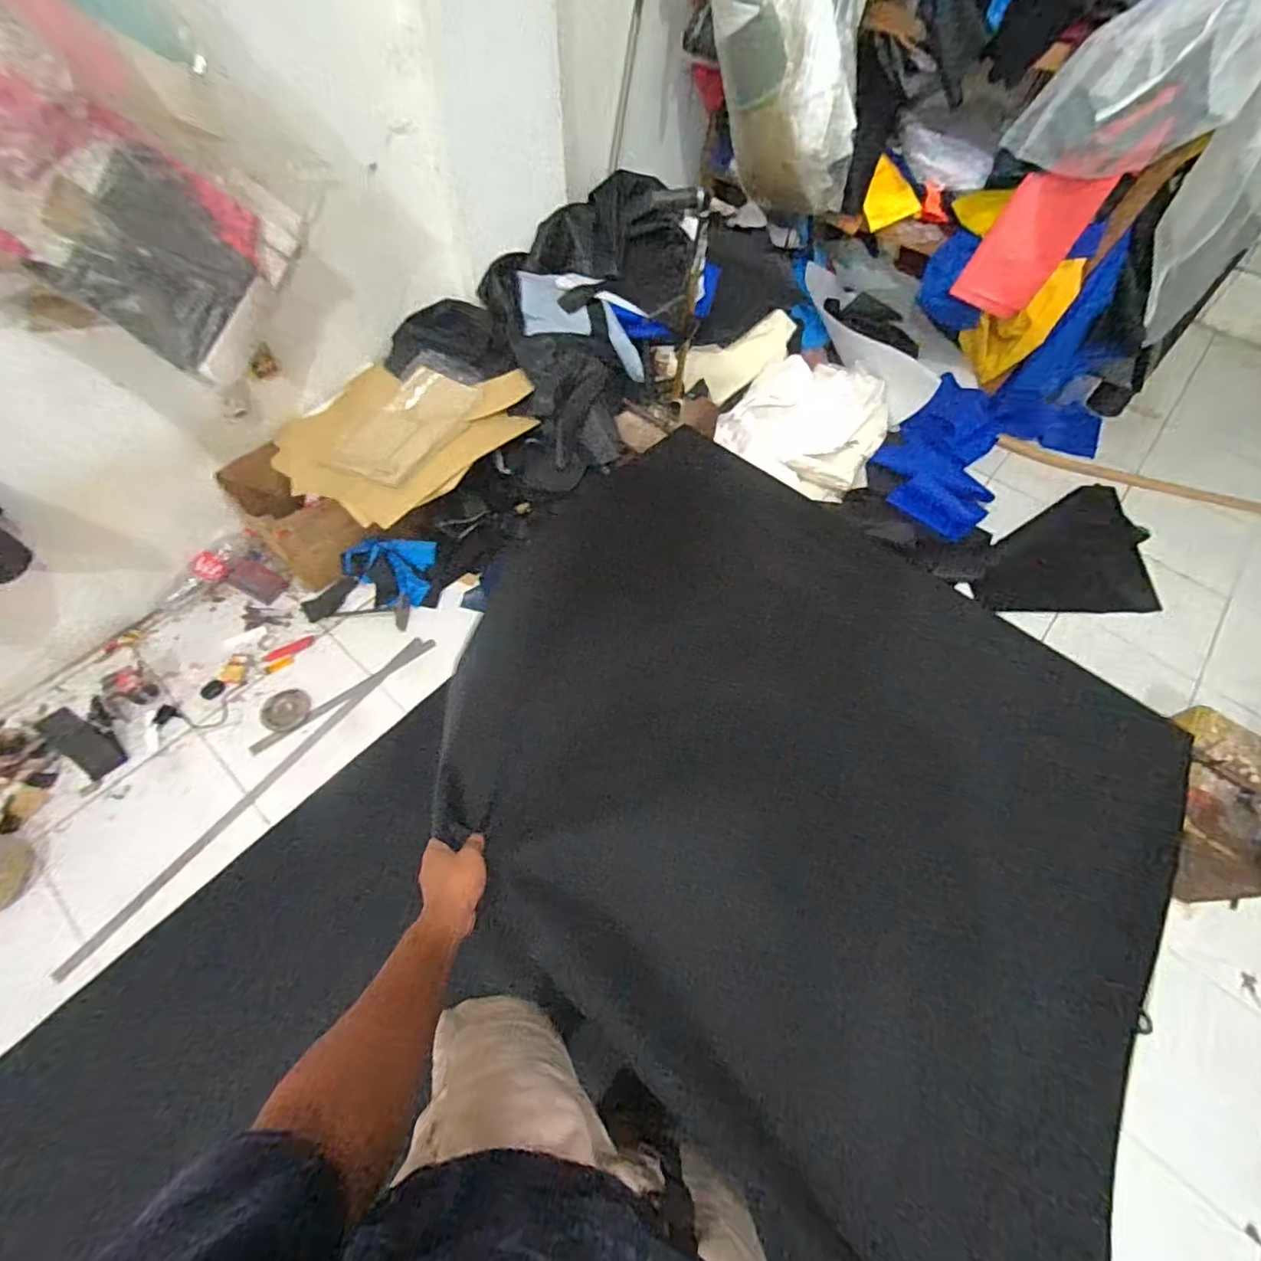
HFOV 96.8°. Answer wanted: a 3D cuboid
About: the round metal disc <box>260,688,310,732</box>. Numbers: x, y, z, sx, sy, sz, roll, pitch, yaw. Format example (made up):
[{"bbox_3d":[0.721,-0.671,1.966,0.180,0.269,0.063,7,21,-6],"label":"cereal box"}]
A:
[{"bbox_3d":[-0.929,0.214,1.511,0.114,0.022,0.115,1,59,-2],"label":"round metal disc"}]

